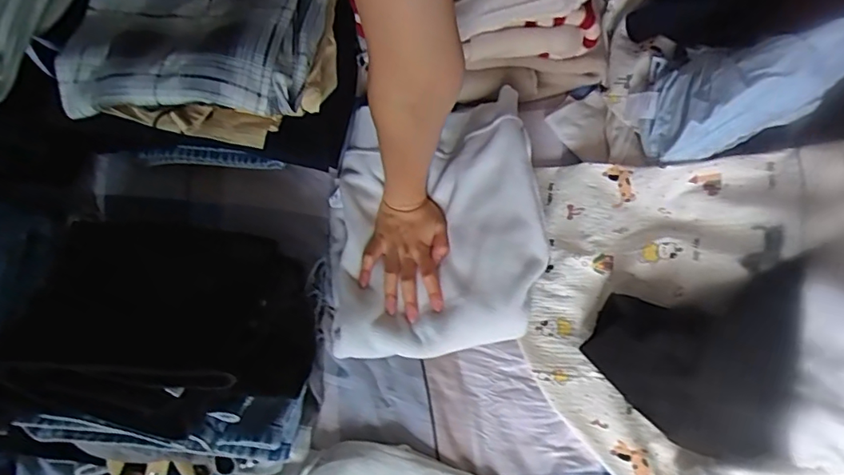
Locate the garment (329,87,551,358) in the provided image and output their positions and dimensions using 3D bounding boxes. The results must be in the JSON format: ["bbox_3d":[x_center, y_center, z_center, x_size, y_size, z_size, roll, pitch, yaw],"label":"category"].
[{"bbox_3d":[0.008,-0.020,0.604,0.241,0.082,0.279,-6,73,-1],"label":"garment"}]

